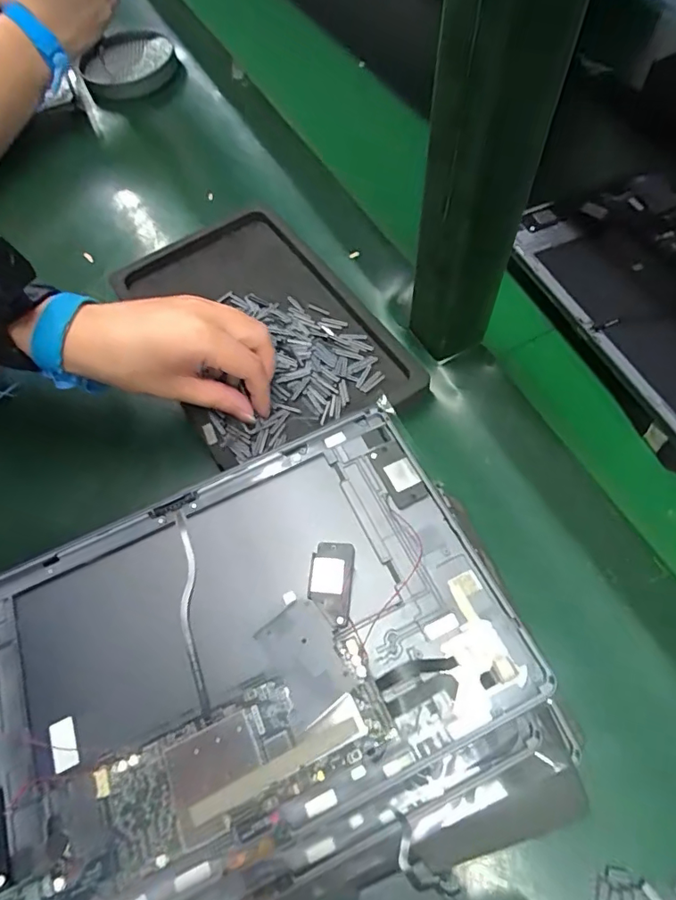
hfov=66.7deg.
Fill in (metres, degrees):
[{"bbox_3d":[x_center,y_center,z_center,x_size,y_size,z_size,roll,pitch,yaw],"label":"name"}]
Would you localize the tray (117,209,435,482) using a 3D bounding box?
[{"bbox_3d":[-0.067,-0.100,0.404,0.155,0.017,0.246,-30,65,-13],"label":"tray"}]

